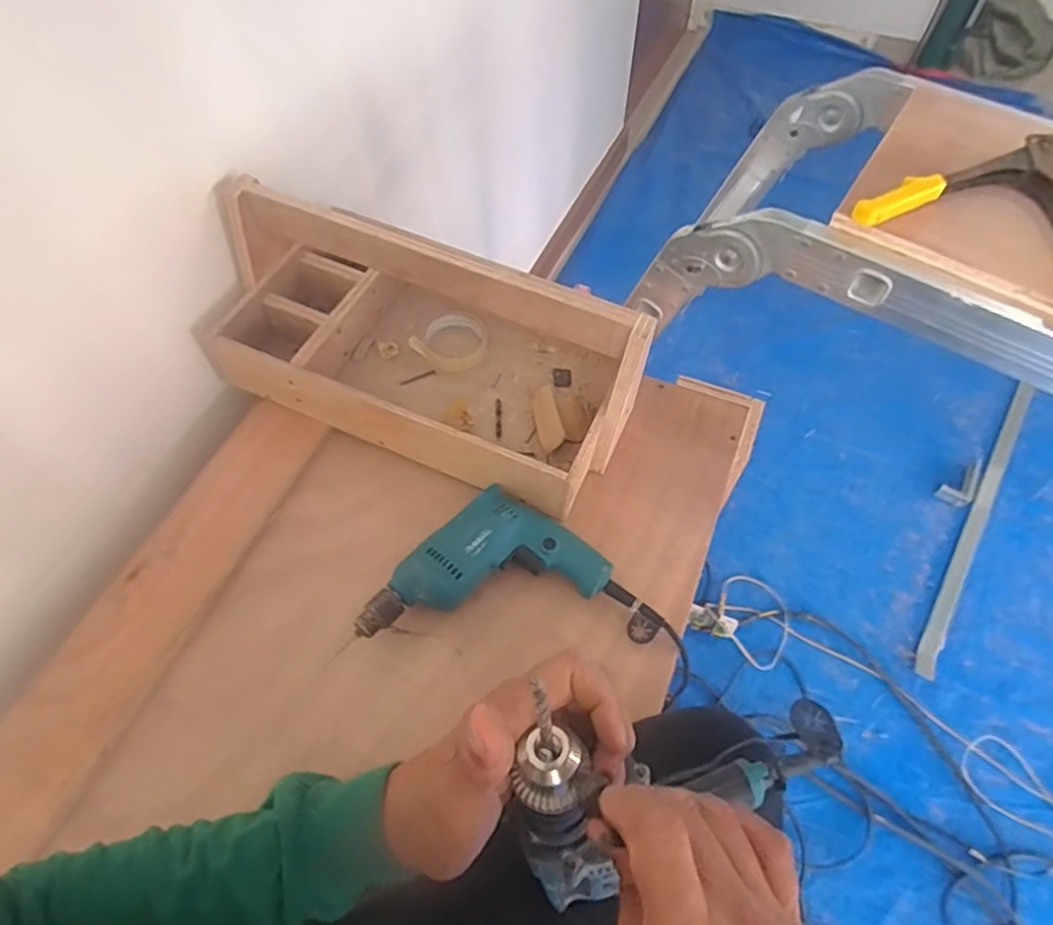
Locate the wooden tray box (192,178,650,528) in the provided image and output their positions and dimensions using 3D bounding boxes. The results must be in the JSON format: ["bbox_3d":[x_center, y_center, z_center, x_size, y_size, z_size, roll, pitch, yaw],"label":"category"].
[{"bbox_3d":[-0.113,-0.159,0.765,0.498,0.207,0.273,22,61,14],"label":"wooden tray box"}]

